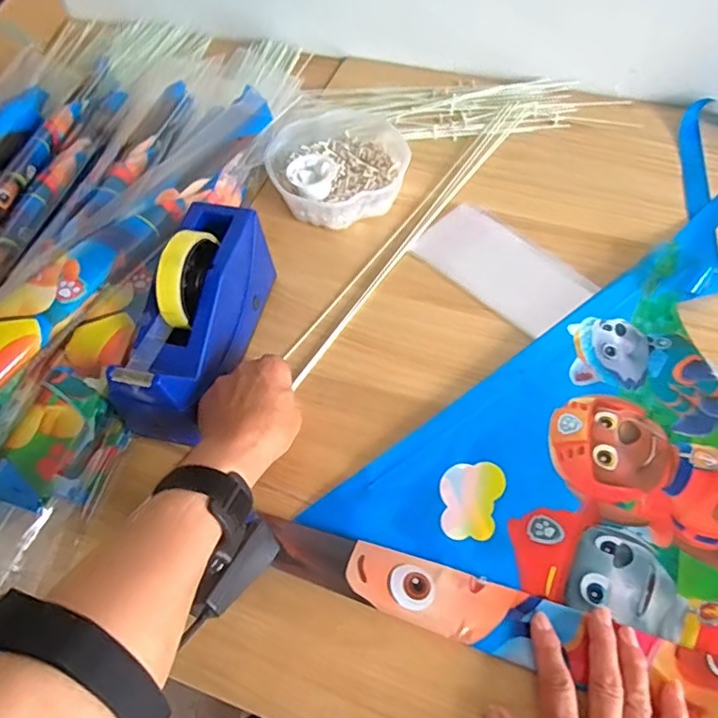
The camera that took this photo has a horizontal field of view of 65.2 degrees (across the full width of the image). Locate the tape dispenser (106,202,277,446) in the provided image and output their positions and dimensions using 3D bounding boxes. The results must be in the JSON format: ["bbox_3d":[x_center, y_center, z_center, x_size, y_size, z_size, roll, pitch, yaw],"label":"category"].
[{"bbox_3d":[-0.143,-0.040,0.493,0.073,0.120,0.200,14,58,12],"label":"tape dispenser"}]

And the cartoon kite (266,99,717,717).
[{"bbox_3d":[0.282,-0.041,0.533,0.423,0.022,0.674,19,60,15],"label":"cartoon kite"}]

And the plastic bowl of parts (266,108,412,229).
[{"bbox_3d":[-0.028,-0.234,0.656,0.152,0.044,0.175,-15,57,-7],"label":"plastic bowl of parts"}]

